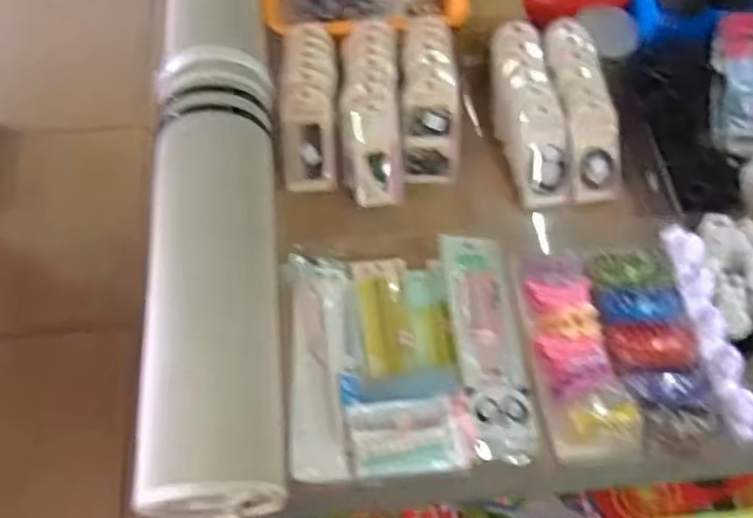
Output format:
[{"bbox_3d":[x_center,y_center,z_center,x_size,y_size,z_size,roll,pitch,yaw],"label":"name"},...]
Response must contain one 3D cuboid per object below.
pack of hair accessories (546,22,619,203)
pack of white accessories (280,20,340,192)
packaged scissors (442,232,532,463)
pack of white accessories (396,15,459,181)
[{"bbox_3d":[0.302,-0.228,1.008,0.071,0.057,0.286,-7,80,-6],"label":"pack of hair accessories"},{"bbox_3d":[-0.092,-0.215,0.963,0.074,0.038,0.232,0,88,-2],"label":"pack of white accessories"},{"bbox_3d":[0.134,0.097,0.844,0.082,0.017,0.293,5,58,-13],"label":"packaged scissors"},{"bbox_3d":[0.075,-0.229,0.979,0.083,0.041,0.237,-1,88,-2],"label":"pack of white accessories"}]

